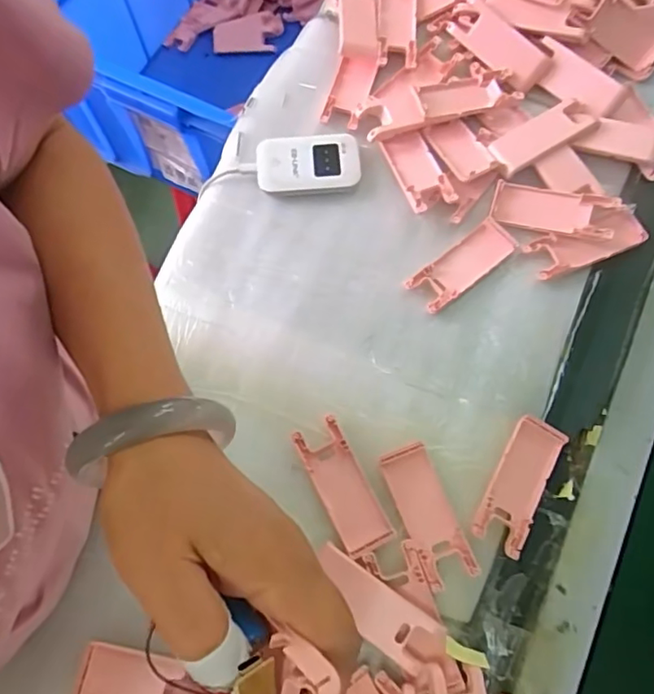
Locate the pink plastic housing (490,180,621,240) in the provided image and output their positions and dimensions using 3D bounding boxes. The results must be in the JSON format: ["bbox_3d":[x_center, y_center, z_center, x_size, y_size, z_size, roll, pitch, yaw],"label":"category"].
[{"bbox_3d":[0.202,-0.124,0.508,0.101,0.022,0.041,17,73,8],"label":"pink plastic housing"}]

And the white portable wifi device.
[{"bbox_3d":[-0.017,-0.175,0.538,0.096,0.015,0.057,-4,71,1],"label":"white portable wifi device"}]

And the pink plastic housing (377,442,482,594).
[{"bbox_3d":[0.076,0.127,0.431,0.040,0.010,0.100,-21,72,-5],"label":"pink plastic housing"}]

